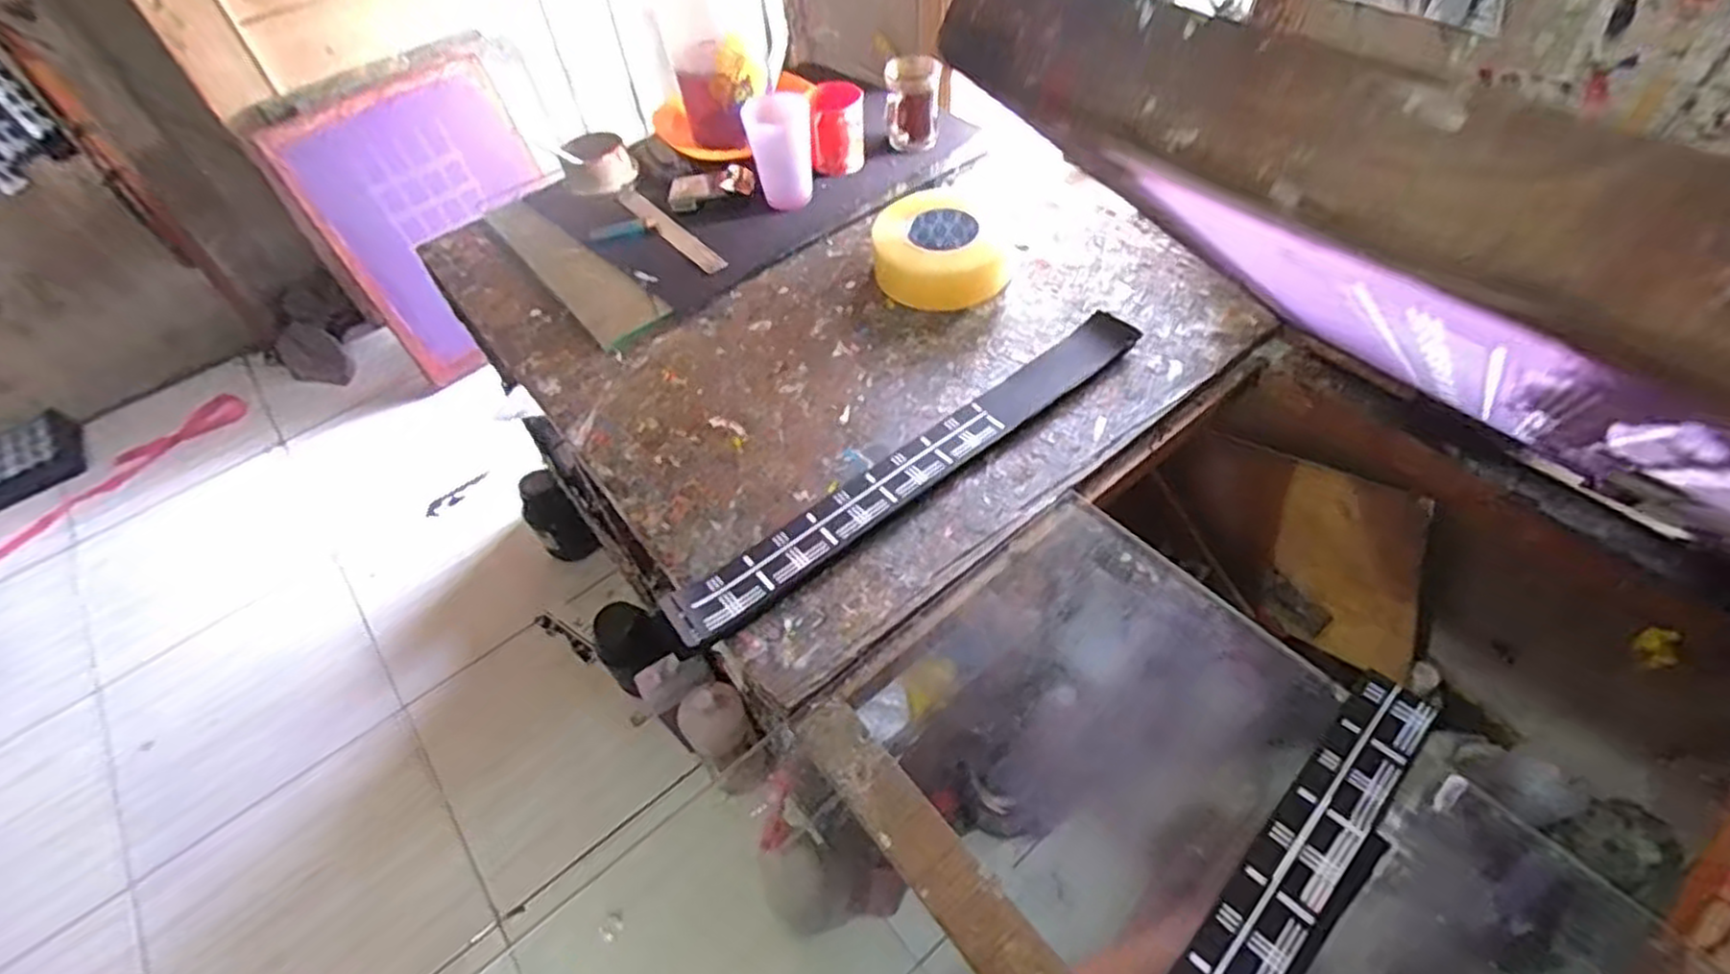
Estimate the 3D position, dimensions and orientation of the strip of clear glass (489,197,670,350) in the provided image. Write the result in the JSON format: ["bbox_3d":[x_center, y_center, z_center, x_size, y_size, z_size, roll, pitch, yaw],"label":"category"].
[{"bbox_3d":[-0.357,-0.258,0.893,0.085,0.011,0.355,-38,56,-24],"label":"strip of clear glass"}]

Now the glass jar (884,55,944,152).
[{"bbox_3d":[0.062,-0.473,0.954,0.066,0.109,0.066,-3,52,4],"label":"glass jar"}]

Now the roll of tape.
[{"bbox_3d":[0.085,-0.255,0.815,0.144,0.055,0.143,-3,52,4],"label":"roll of tape"}]

